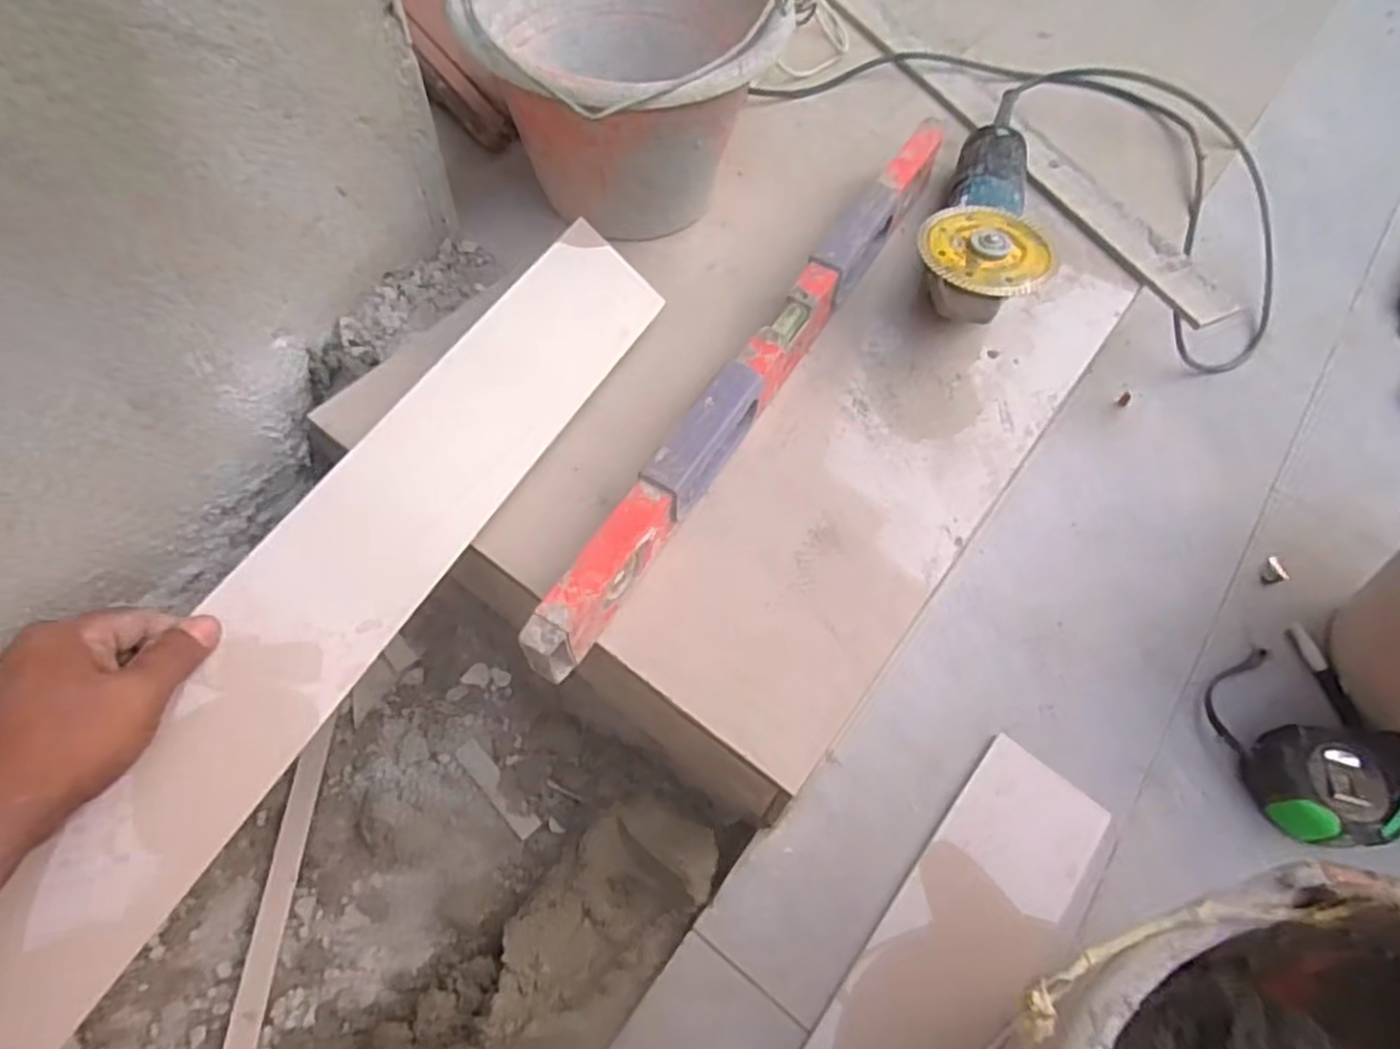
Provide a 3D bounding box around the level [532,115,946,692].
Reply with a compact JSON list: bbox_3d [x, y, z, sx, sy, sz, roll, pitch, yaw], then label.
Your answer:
[{"bbox_3d":[0.055,-0.127,0.549,0.030,0.060,0.569,29,62,13],"label":"level"}]

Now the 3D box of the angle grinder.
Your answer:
[{"bbox_3d":[0.239,-0.254,0.616,0.091,0.083,0.250,20,61,8],"label":"angle grinder"}]

